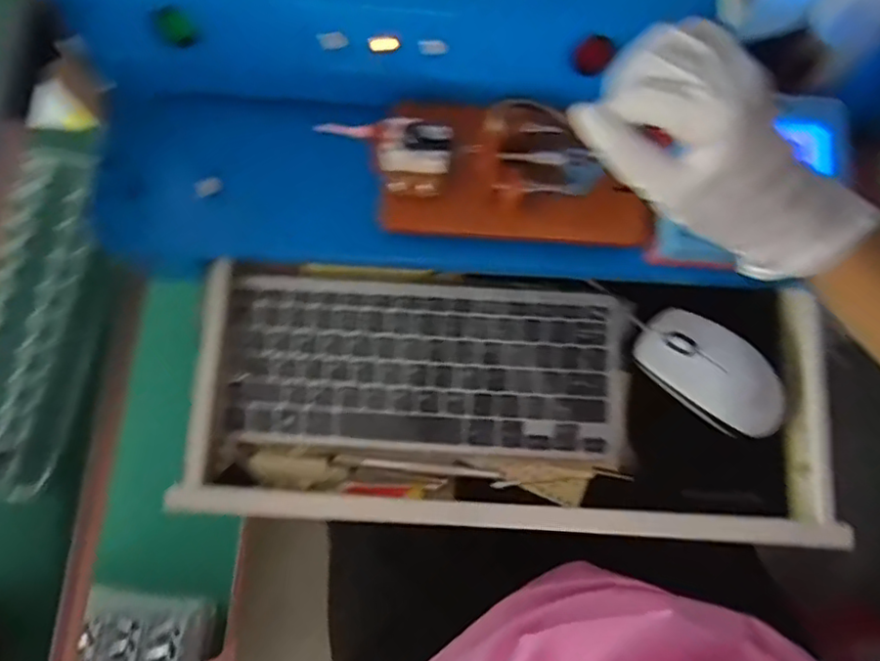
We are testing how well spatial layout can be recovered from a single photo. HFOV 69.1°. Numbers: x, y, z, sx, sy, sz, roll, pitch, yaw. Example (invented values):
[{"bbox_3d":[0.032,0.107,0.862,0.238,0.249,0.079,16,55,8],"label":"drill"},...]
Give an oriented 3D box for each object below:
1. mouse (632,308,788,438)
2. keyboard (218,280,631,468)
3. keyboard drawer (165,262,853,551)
[{"bbox_3d":[0.190,0.032,0.447,0.106,0.031,0.059,38,80,7],"label":"mouse"},{"bbox_3d":[-0.009,0.027,0.457,0.278,0.018,0.124,4,77,0],"label":"keyboard"},{"bbox_3d":[0.046,0.047,0.445,0.420,0.050,0.197,3,77,0],"label":"keyboard drawer"}]

